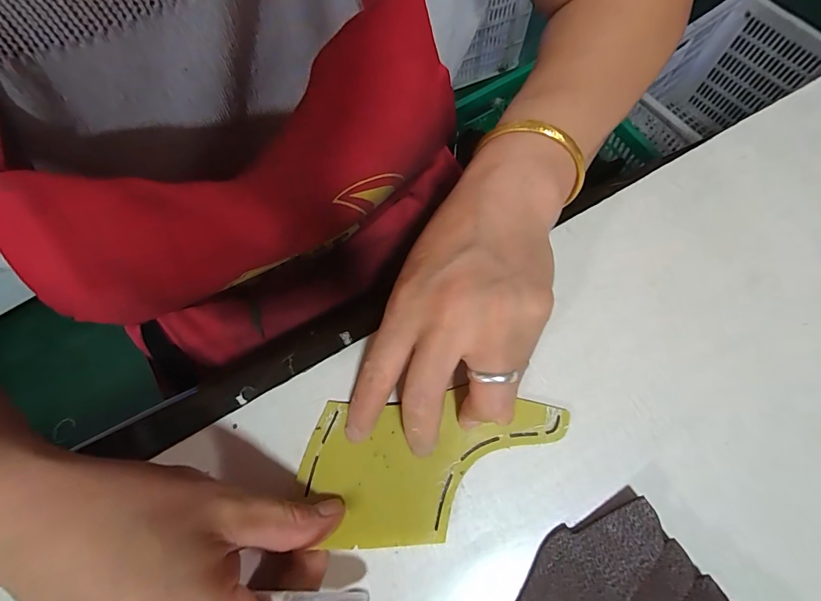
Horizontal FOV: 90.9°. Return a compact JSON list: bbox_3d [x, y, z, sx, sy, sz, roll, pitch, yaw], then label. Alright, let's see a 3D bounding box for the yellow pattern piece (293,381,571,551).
[{"bbox_3d":[0.014,0.087,0.217,0.140,0.006,0.071,-6,66,1],"label":"yellow pattern piece"}]

